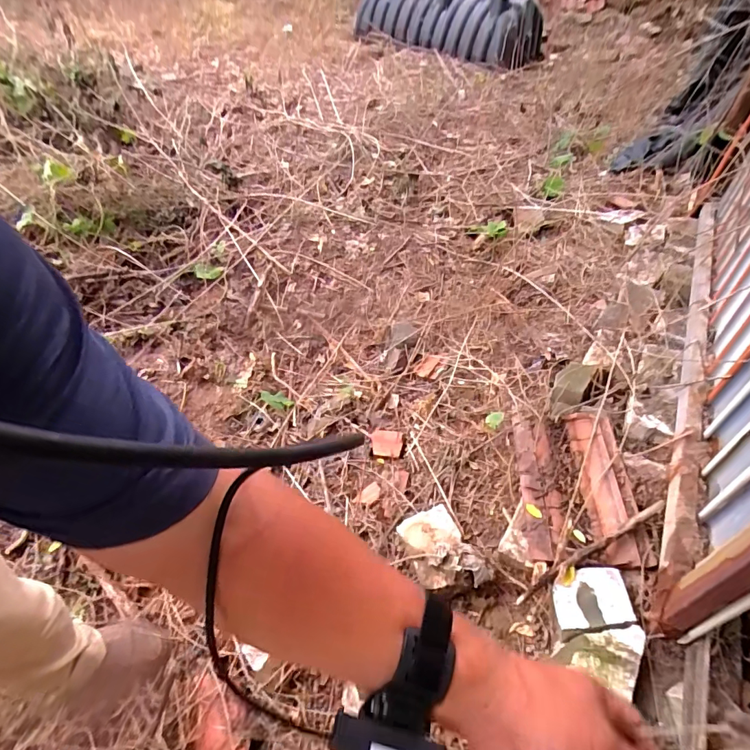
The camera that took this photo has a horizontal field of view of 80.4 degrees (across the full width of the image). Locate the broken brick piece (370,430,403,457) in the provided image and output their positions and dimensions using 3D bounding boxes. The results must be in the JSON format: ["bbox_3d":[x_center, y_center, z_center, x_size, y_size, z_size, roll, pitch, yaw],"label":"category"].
[{"bbox_3d":[0.029,0.183,1.183,0.086,0.015,0.082,-1,52,15],"label":"broken brick piece"}]

